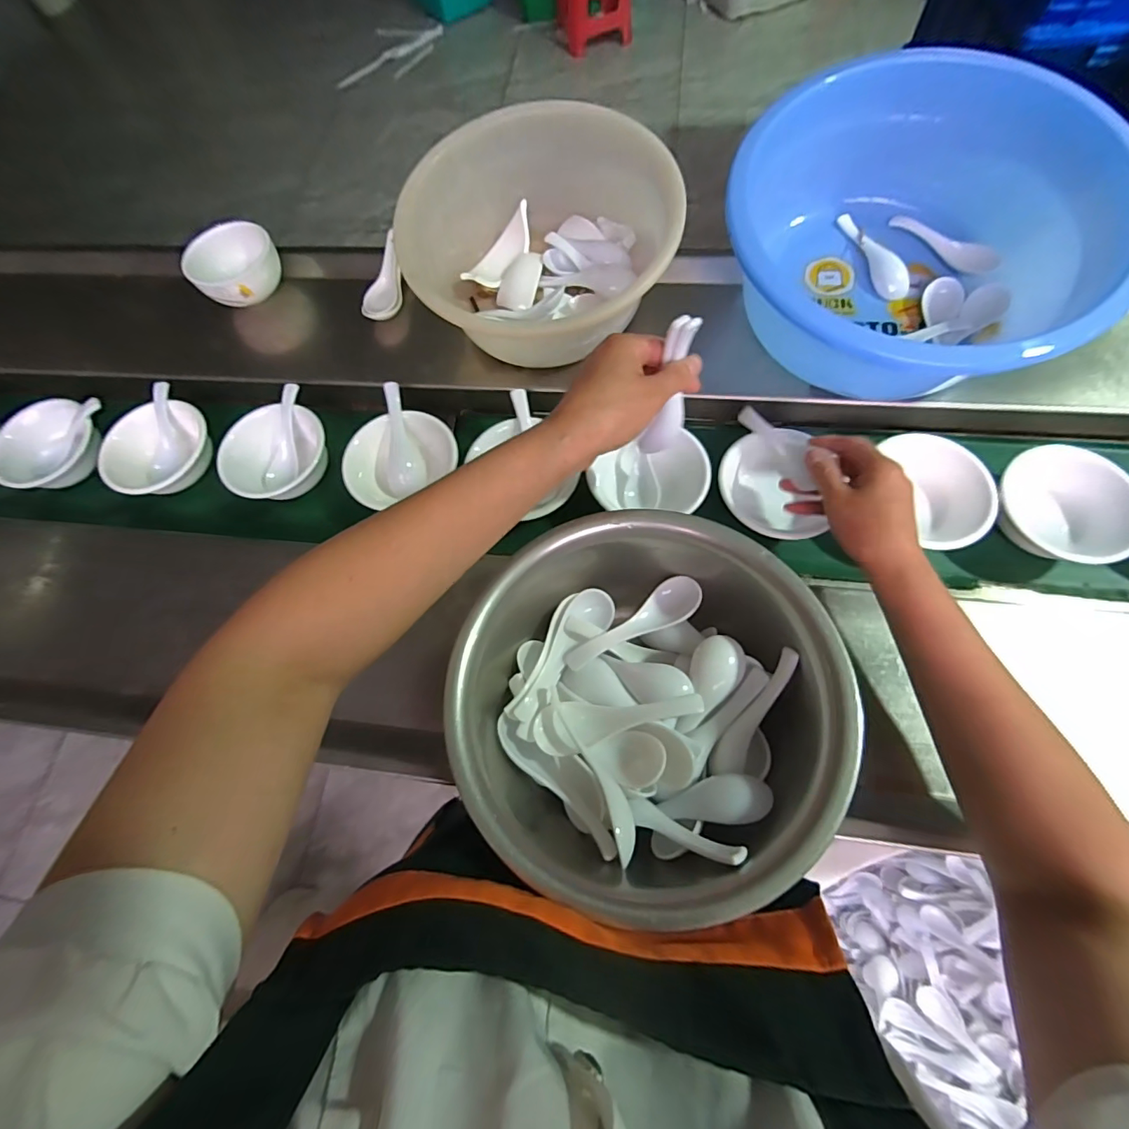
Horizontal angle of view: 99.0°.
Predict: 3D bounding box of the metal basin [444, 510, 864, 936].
[{"bbox_3d":[0.050,0.089,0.336,0.238,0.096,0.239,0,69,0],"label":"metal basin"}]

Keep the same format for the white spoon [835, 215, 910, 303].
[{"bbox_3d":[0.328,-0.335,0.518,0.031,0.018,0.117,-24,71,-9],"label":"white spoon"}]

